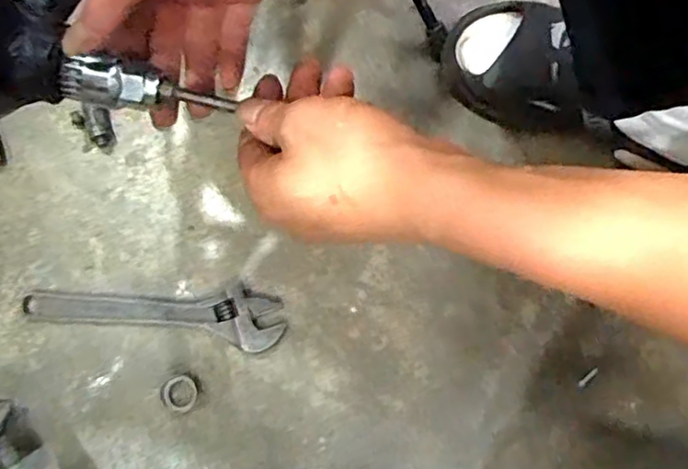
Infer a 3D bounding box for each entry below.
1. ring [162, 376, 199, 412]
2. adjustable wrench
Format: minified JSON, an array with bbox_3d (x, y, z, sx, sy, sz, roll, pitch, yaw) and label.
[{"bbox_3d":[-0.146,0.142,0.561,0.032,0.004,0.030,0,80,1],"label":"ring"},{"bbox_3d":[-0.173,0.070,0.573,0.231,0.017,0.054,4,80,2],"label":"adjustable wrench"}]

